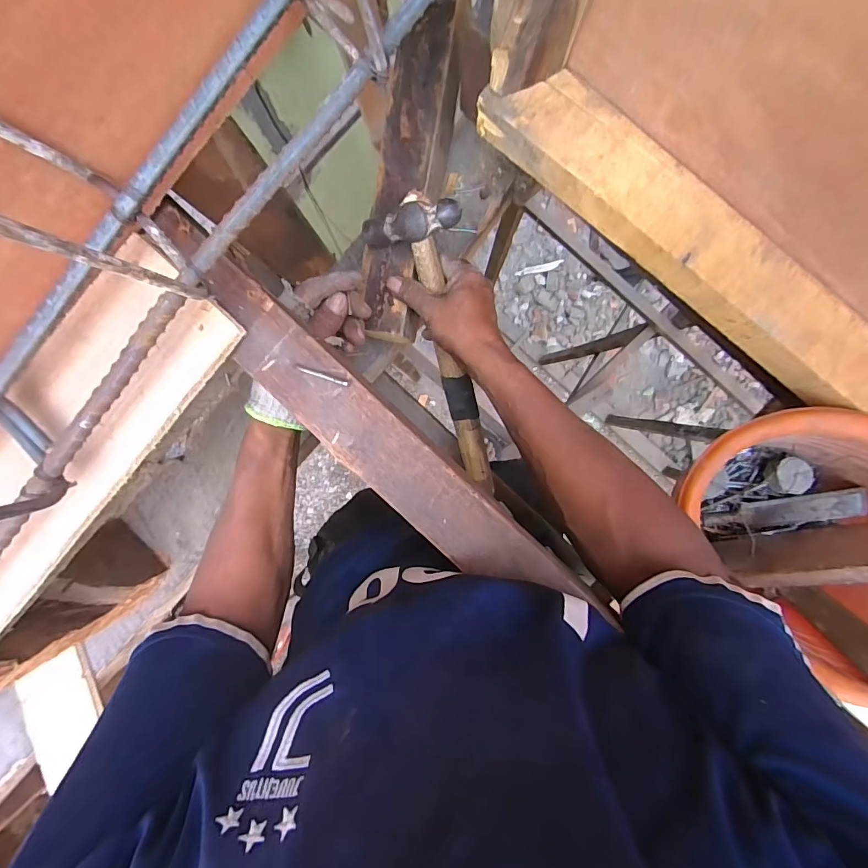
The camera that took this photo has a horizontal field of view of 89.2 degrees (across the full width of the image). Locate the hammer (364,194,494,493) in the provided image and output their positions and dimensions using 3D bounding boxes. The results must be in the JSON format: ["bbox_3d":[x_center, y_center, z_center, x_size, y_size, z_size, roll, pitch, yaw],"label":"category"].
[{"bbox_3d":[0.014,-0.075,0.468,0.083,0.034,0.319,-15,114,3],"label":"hammer"}]

